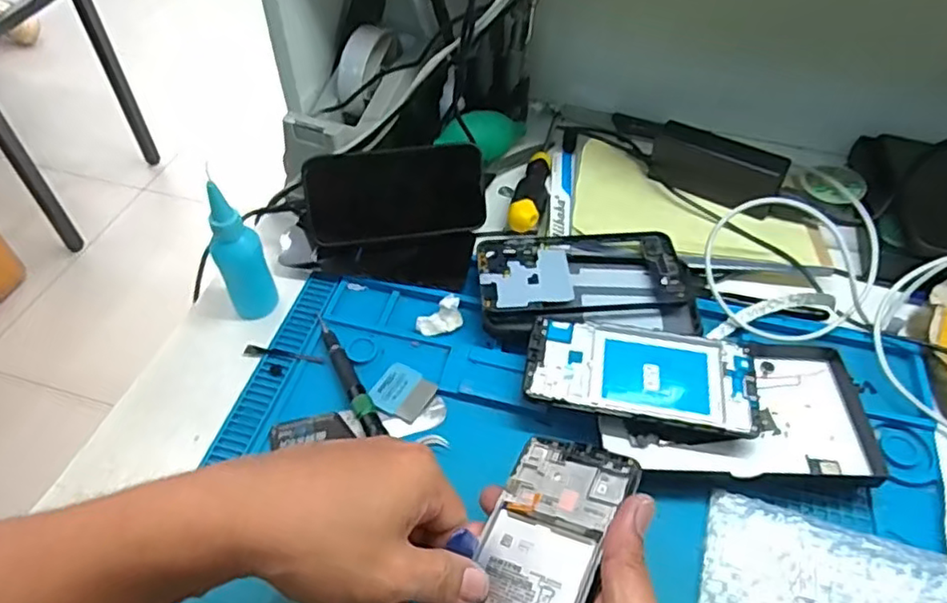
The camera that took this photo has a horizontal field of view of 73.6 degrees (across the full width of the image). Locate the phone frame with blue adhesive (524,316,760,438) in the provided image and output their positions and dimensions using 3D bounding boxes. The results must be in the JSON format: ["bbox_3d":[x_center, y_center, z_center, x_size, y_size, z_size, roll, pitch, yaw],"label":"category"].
[{"bbox_3d":[0.115,0.048,0.437,0.152,0.007,0.075,8,50,6],"label":"phone frame with blue adhesive"}]

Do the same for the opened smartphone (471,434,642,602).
[{"bbox_3d":[0.029,0.142,0.327,0.070,0.006,0.155,5,51,38],"label":"opened smartphone"}]

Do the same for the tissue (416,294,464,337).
[{"bbox_3d":[-0.024,0.013,0.489,0.038,0.015,0.021,-31,57,-24],"label":"tissue"}]

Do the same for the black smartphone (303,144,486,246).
[{"bbox_3d":[-0.064,-0.089,0.532,0.144,0.074,0.010,-6,14,-9],"label":"black smartphone"}]

